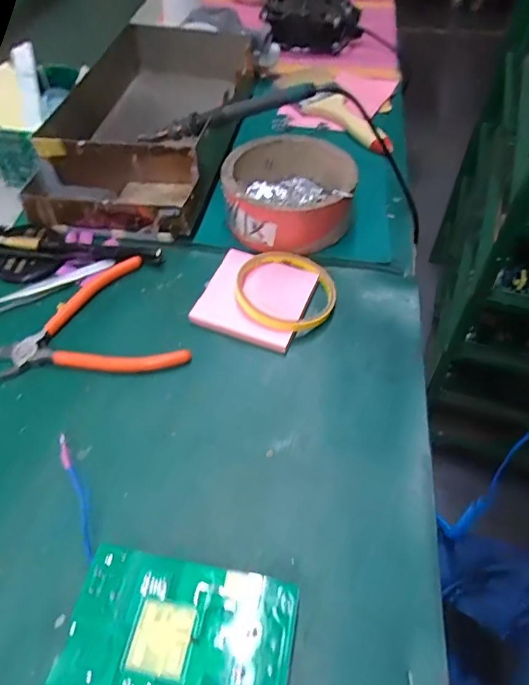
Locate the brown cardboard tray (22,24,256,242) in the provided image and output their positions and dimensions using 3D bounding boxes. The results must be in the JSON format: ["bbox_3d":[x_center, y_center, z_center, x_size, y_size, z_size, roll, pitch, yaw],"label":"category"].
[{"bbox_3d":[-0.116,-0.246,0.530,0.172,0.067,0.326,6,53,5],"label":"brown cardboard tray"}]

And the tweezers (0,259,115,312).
[{"bbox_3d":[-0.187,-0.051,0.423,0.113,0.004,0.015,-25,57,-18],"label":"tweezers"}]

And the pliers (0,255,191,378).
[{"bbox_3d":[-0.139,-0.024,0.401,0.149,0.008,0.116,-4,53,-3],"label":"pliers"}]

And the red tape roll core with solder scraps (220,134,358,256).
[{"bbox_3d":[0.023,-0.142,0.460,0.116,0.051,0.123,8,54,6],"label":"red tape roll core with solder scraps"}]

